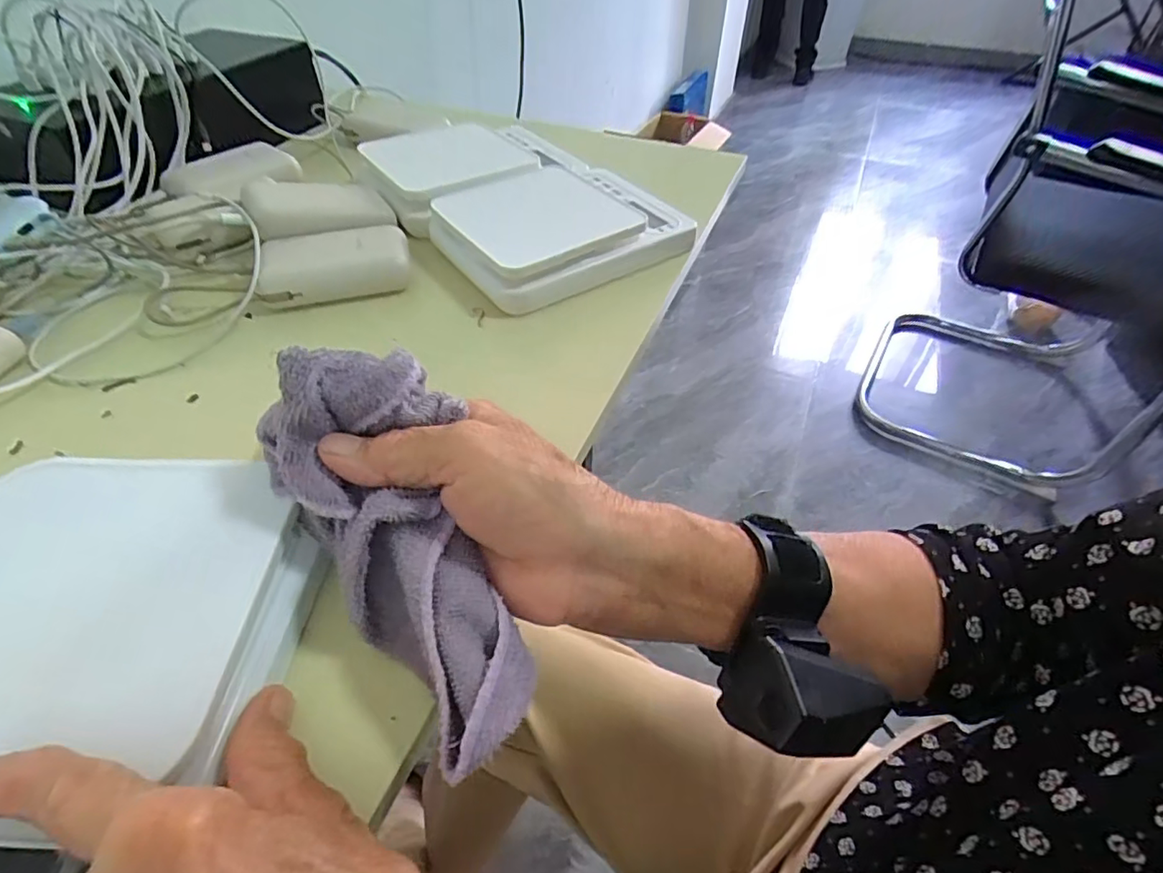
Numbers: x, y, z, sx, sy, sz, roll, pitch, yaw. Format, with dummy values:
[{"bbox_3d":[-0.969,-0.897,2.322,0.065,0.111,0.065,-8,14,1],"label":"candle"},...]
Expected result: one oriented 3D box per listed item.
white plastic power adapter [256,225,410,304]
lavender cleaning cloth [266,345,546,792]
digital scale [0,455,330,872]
[{"bbox_3d":[-0.176,-0.124,0.407,0.099,0.029,0.056,-11,48,-10],"label":"white plastic power adapter"},{"bbox_3d":[-0.067,0.041,0.218,0.068,0.051,0.151,-26,78,-22],"label":"lavender cleaning cloth"},{"bbox_3d":[-0.187,0.090,0.205,0.142,0.034,0.184,1,47,1],"label":"digital scale"}]

